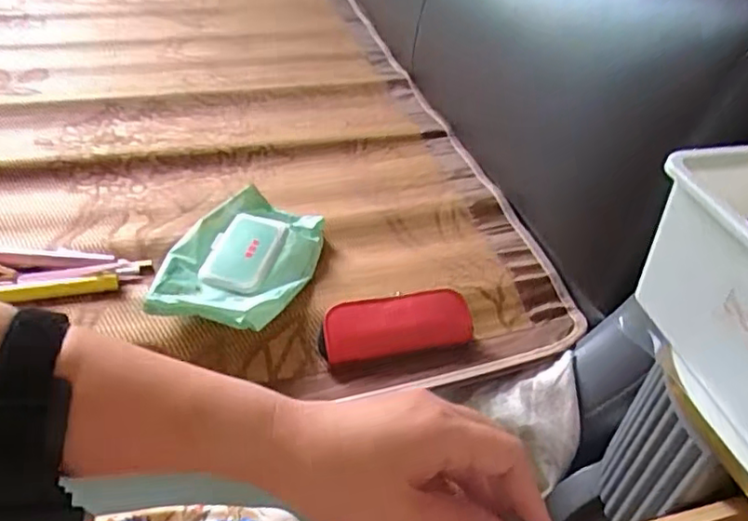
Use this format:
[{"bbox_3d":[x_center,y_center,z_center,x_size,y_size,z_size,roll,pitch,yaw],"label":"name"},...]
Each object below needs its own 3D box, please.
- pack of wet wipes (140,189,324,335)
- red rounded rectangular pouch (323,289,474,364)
[{"bbox_3d":[-0.133,0.001,0.620,0.139,0.036,0.185,10,40,5],"label":"pack of wet wipes"},{"bbox_3d":[0.021,0.055,0.565,0.130,0.038,0.051,-5,41,-13],"label":"red rounded rectangular pouch"}]

